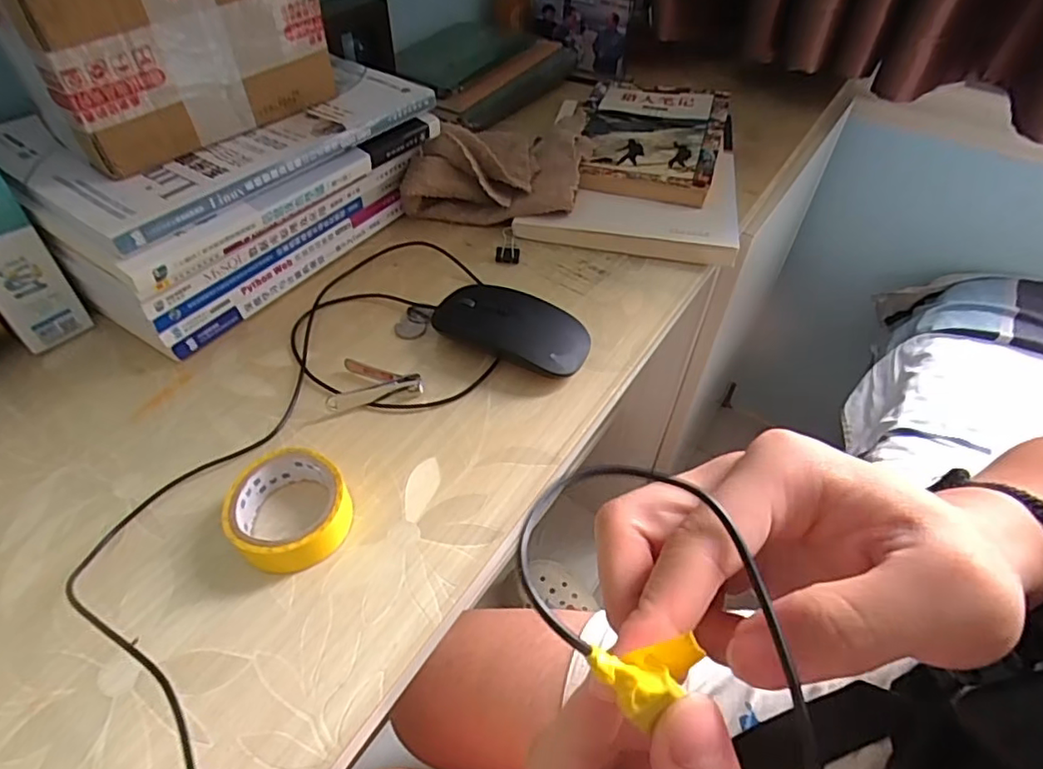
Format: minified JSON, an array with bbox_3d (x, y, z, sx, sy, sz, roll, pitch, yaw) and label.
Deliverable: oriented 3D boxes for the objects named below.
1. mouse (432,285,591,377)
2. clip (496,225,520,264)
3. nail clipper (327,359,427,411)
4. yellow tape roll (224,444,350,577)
[{"bbox_3d":[-0.007,-0.038,0.401,0.105,0.028,0.064,12,49,9],"label":"mouse"},{"bbox_3d":[-0.011,-0.117,0.482,0.019,0.008,0.038,2,61,0],"label":"clip"},{"bbox_3d":[-0.098,-0.004,0.377,0.059,0.013,0.038,-15,50,-15],"label":"nail clipper"},{"bbox_3d":[-0.122,0.067,0.304,0.063,0.025,0.058,1,48,-1],"label":"yellow tape roll"}]

